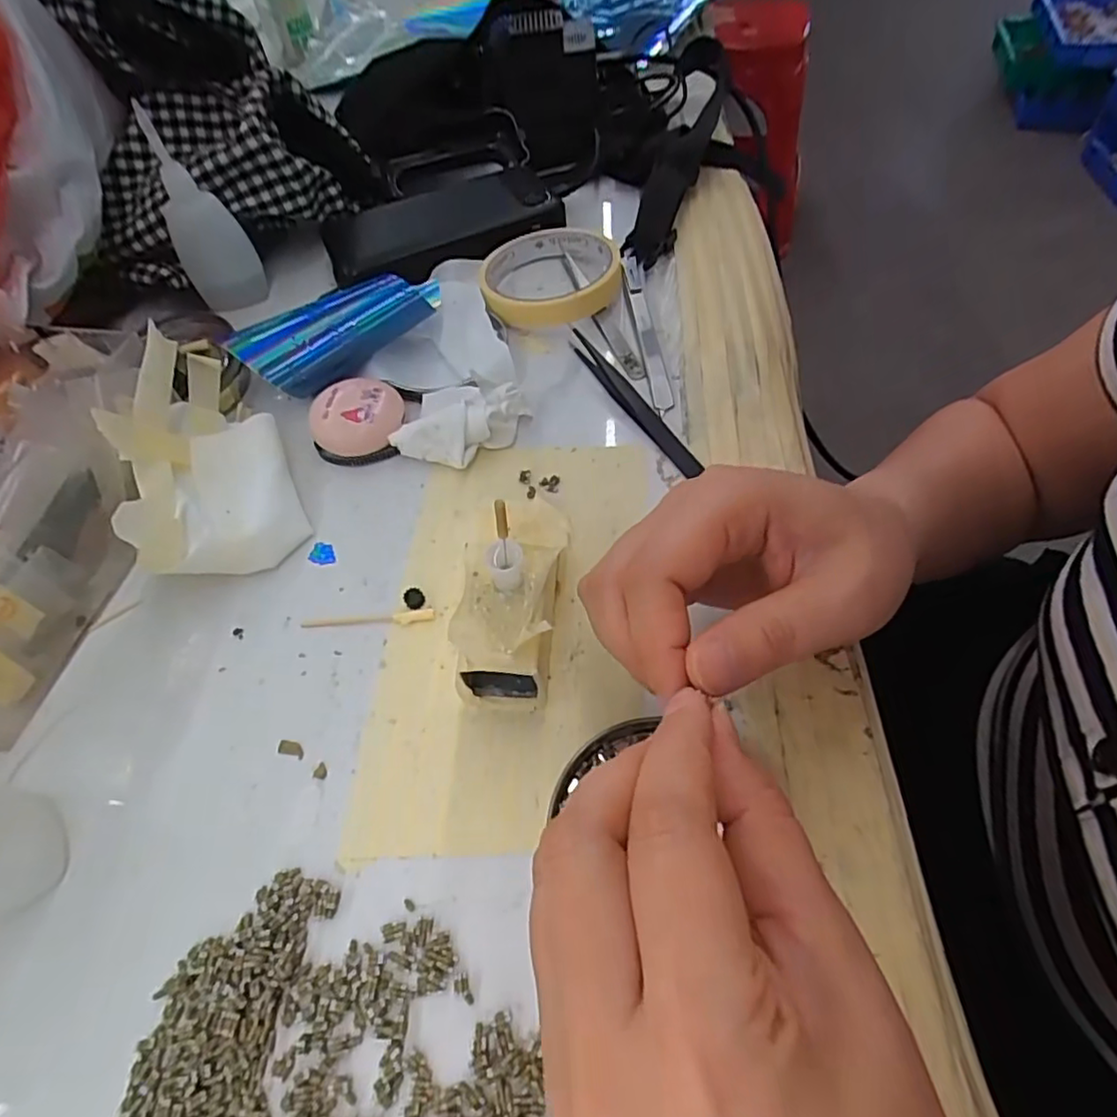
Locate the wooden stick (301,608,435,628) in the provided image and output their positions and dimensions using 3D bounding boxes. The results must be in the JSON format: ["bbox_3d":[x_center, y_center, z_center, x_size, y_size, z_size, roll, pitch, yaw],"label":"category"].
[{"bbox_3d":[-0.084,0.027,0.277,0.059,0.004,0.006,-6,56,1],"label":"wooden stick"}]

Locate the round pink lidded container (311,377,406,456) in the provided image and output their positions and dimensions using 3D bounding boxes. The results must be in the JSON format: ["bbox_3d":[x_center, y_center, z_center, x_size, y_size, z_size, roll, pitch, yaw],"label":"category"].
[{"bbox_3d":[-0.105,-0.074,0.332,0.045,0.023,0.040,-5,56,1],"label":"round pink lidded container"}]

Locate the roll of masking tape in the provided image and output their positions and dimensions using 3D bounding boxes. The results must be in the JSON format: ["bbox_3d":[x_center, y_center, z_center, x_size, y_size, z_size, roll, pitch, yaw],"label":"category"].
[{"bbox_3d":[-0.005,-0.181,0.396,0.086,0.020,0.086,-2,57,3],"label":"roll of masking tape"}]

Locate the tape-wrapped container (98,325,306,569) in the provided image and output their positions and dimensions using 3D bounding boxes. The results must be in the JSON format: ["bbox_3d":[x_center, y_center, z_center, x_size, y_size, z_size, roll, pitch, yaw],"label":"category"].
[{"bbox_3d":[-0.170,-0.048,0.297,0.068,0.062,0.113,-22,58,-10],"label":"tape-wrapped container"}]

